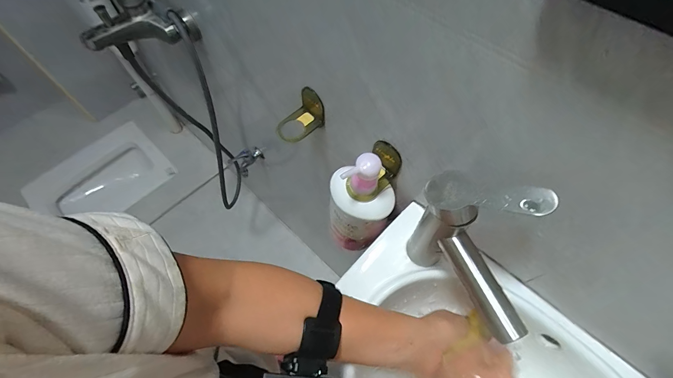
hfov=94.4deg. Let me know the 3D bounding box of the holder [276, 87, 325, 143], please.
[{"bbox_3d":[-0.055,-0.109,0.482,0.050,0.054,0.075,34,68,17],"label":"holder"}]

